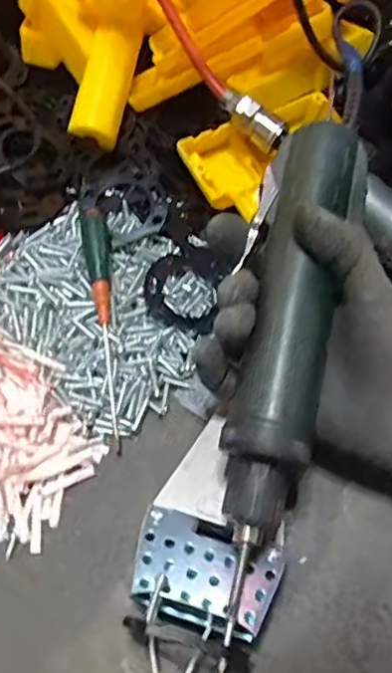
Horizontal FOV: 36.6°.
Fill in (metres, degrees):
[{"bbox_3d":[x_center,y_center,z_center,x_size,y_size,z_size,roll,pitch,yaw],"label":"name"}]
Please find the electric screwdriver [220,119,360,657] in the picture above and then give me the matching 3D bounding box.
[{"bbox_3d":[0.045,0.001,0.292,0.043,0.036,0.241,11,75,6],"label":"electric screwdriver"}]

